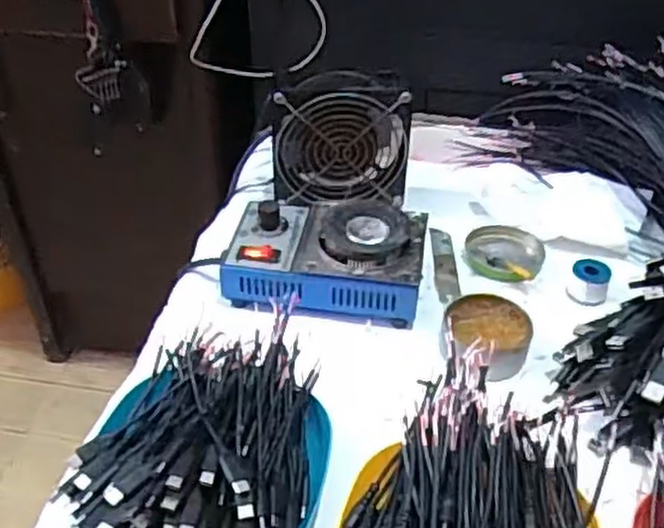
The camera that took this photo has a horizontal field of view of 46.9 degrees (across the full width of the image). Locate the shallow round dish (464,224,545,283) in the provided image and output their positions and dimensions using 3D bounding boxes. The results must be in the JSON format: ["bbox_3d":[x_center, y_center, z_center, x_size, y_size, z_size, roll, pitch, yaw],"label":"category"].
[{"bbox_3d":[0.145,-0.012,0.646,0.065,0.011,0.065,0,40,0],"label":"shallow round dish"}]

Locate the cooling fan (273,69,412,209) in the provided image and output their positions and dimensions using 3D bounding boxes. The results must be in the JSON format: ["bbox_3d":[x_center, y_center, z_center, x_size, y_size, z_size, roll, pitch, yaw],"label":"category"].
[{"bbox_3d":[0.008,-0.111,0.678,0.119,0.108,0.055,1,40,1],"label":"cooling fan"}]

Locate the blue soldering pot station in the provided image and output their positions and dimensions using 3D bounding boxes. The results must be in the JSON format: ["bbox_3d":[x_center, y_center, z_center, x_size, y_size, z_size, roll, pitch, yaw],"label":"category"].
[{"bbox_3d":[-0.004,-0.006,0.600,0.149,0.061,0.105,8,41,9],"label":"blue soldering pot station"}]

